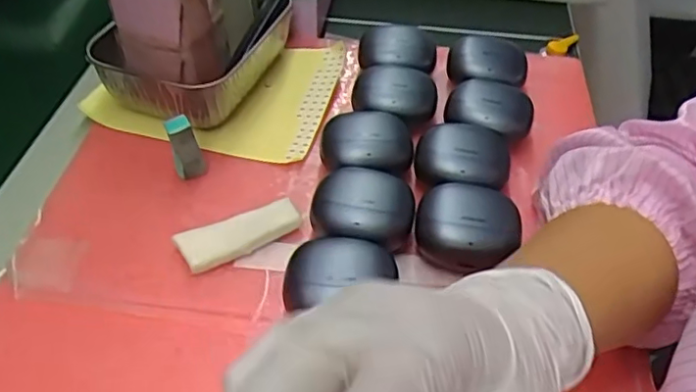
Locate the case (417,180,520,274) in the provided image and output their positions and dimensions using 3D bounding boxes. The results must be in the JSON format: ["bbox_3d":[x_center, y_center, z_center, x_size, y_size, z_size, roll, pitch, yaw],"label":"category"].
[{"bbox_3d":[0.065,0.019,0.337,0.055,0.033,0.046,14,48,11],"label":"case"}]

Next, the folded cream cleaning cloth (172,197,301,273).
[{"bbox_3d":[-0.060,0.021,0.342,0.068,0.010,0.025,-21,51,-19],"label":"folded cream cleaning cloth"}]

